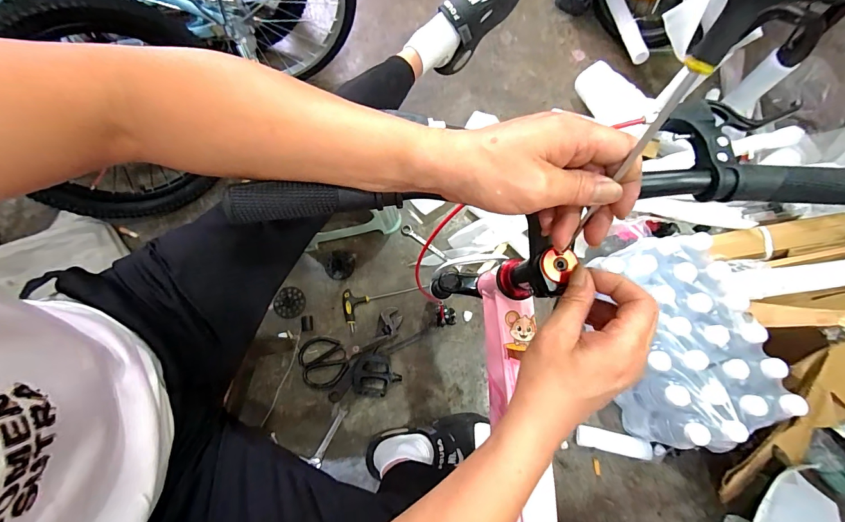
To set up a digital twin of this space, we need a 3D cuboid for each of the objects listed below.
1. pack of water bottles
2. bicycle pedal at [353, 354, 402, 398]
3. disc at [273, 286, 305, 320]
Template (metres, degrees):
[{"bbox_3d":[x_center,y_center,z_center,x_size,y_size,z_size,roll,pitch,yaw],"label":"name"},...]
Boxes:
[{"bbox_3d":[0.496,0.158,0.737,0.216,0.202,0.374,-14,74,-4],"label":"pack of water bottles"},{"bbox_3d":[-0.103,0.261,0.823,0.105,0.024,0.093,3,74,1],"label":"bicycle pedal"},{"bbox_3d":[-0.316,0.099,0.863,0.070,0.009,0.073,0,74,0],"label":"disc"}]

